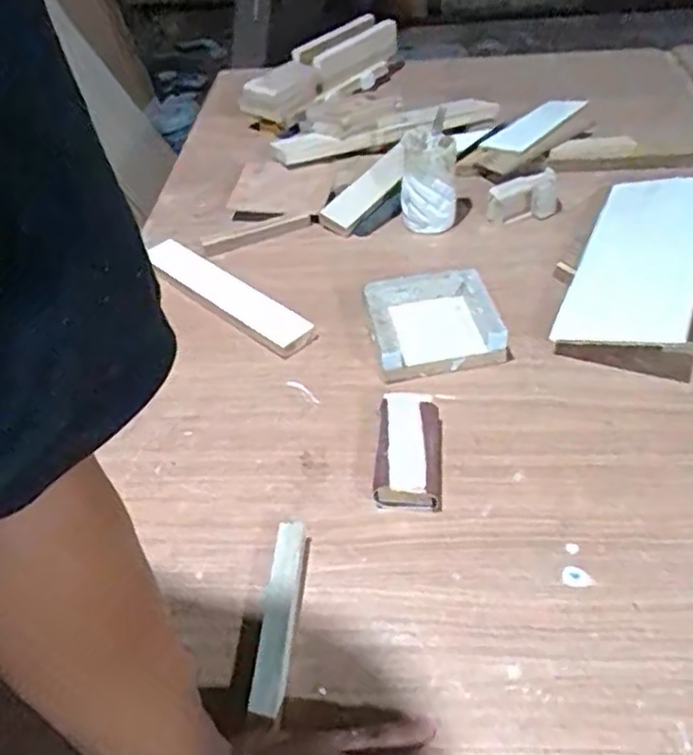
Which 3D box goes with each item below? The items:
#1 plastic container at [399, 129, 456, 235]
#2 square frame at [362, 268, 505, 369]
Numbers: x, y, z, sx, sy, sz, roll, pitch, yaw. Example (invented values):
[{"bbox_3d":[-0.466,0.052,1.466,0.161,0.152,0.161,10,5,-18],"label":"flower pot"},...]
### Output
[{"bbox_3d":[0.098,-0.236,0.827,0.065,0.100,0.073,0,46,6],"label":"plastic container"},{"bbox_3d":[0.085,-0.055,0.691,0.122,0.042,0.115,-9,45,-2],"label":"square frame"}]

